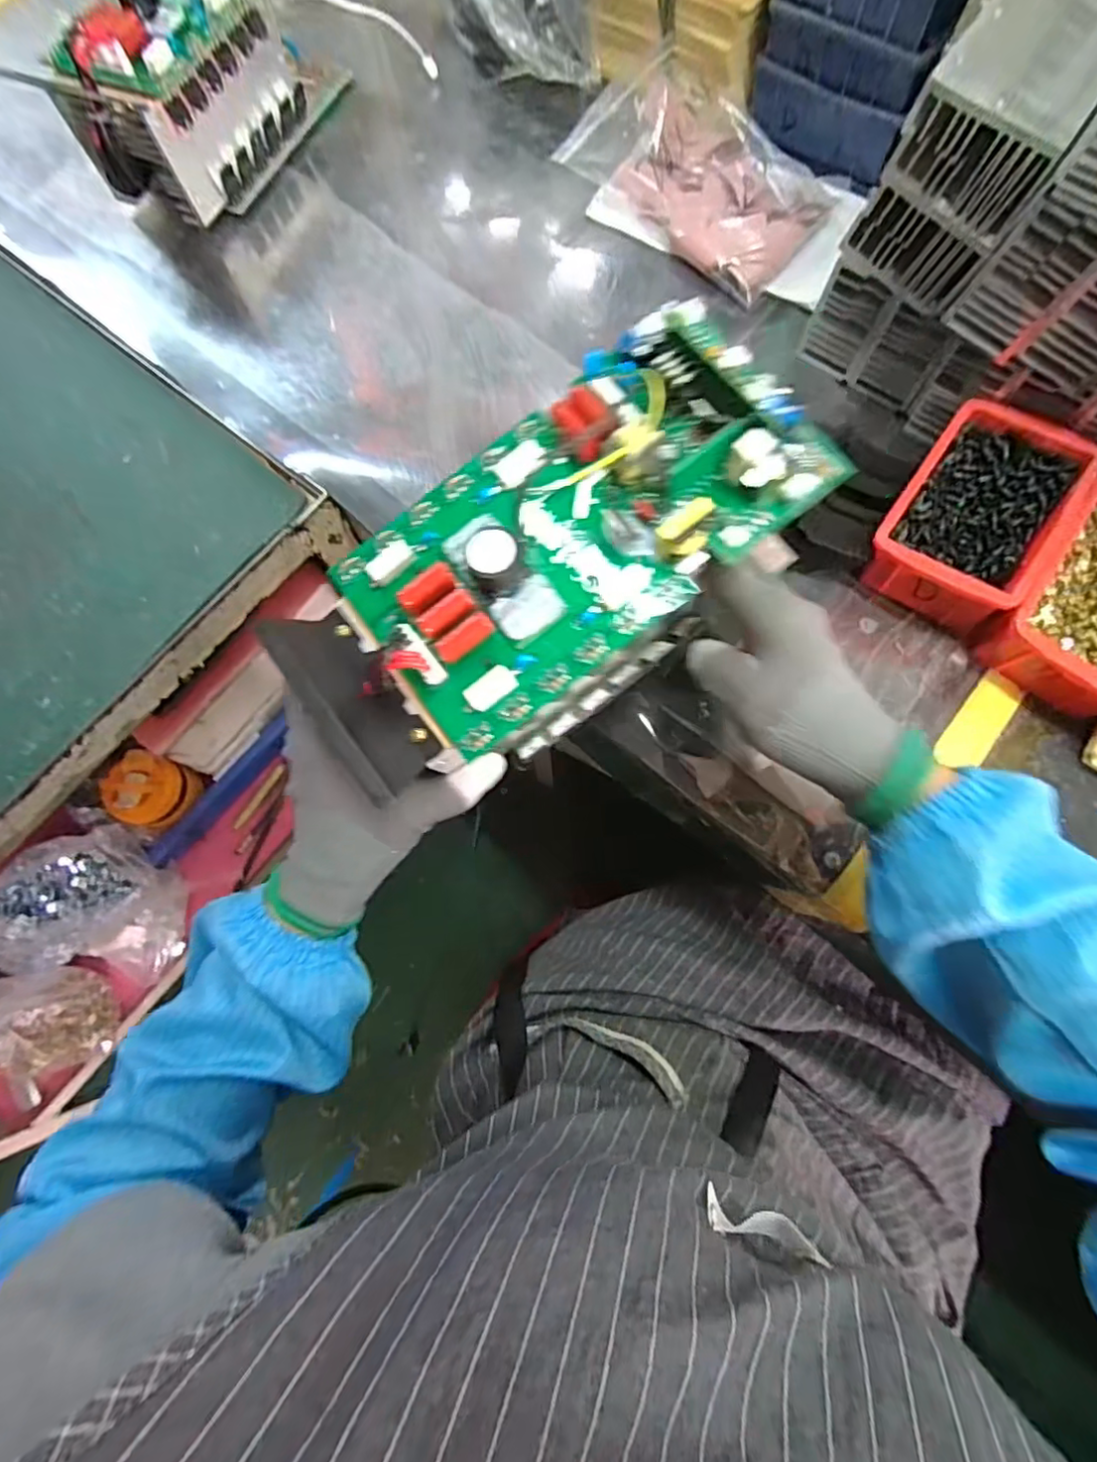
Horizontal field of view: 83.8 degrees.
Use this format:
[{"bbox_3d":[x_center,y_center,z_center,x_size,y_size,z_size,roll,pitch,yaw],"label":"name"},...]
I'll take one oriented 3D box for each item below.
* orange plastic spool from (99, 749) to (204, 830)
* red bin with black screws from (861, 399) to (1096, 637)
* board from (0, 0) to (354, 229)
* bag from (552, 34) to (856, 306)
[{"bbox_3d":[-0.493,0.074,0.761,0.070,0.081,0.084,24,78,8],"label":"orange plastic spool"},{"bbox_3d":[0.299,-0.151,0.436,0.099,0.061,0.144,35,79,8],"label":"red bin with black screws"},{"bbox_3d":[-0.291,-0.563,0.524,0.089,0.126,0.236,30,78,7],"label":"board"},{"bbox_3d":[0.134,-0.485,0.539,0.226,0.046,0.140,40,80,9],"label":"bag"}]

